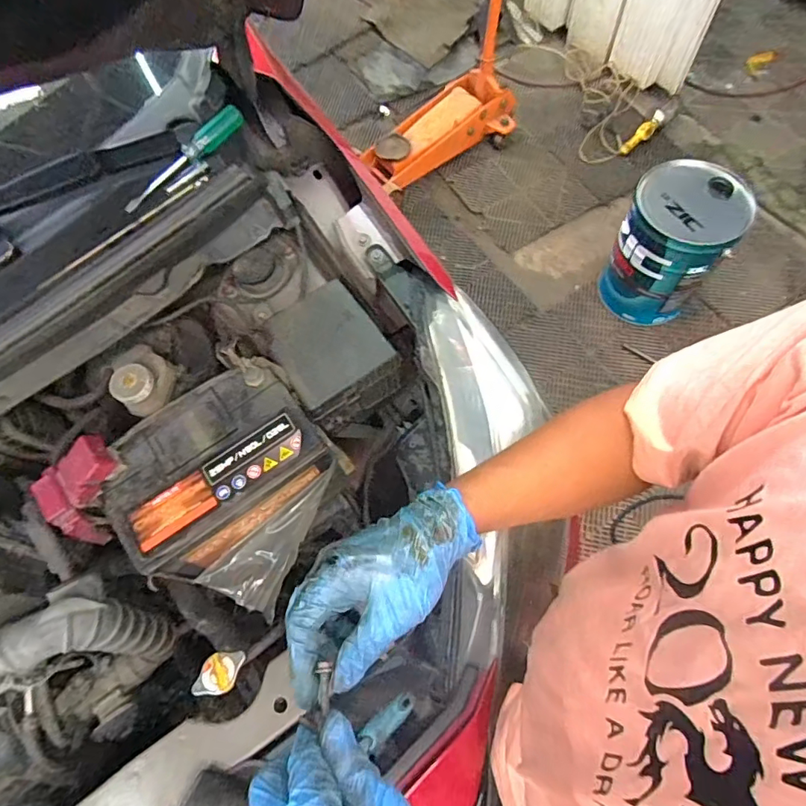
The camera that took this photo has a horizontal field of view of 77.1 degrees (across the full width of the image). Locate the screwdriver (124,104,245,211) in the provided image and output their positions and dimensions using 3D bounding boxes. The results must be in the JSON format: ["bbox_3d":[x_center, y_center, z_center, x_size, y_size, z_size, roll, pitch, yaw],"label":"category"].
[{"bbox_3d":[-0.275,-0.309,0.634,0.023,0.029,0.186,41,75,18],"label":"screwdriver"}]

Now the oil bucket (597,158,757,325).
[{"bbox_3d":[0.759,-0.454,1.461,0.270,0.387,0.283,-1,67,3],"label":"oil bucket"}]

